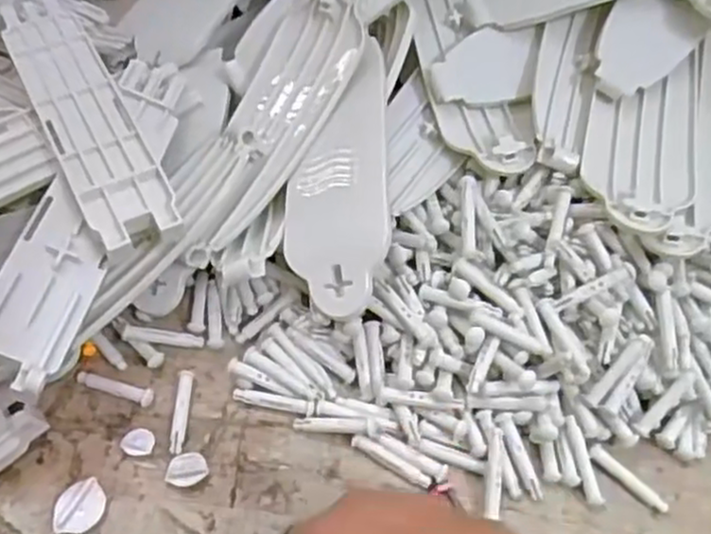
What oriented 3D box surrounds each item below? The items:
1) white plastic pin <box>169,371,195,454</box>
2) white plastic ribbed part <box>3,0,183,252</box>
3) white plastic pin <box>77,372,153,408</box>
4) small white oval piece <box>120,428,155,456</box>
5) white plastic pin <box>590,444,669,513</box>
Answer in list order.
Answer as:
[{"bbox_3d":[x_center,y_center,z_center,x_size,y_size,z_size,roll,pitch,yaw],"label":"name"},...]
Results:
[{"bbox_3d":[-0.082,0.068,0.351,0.007,0.008,0.040,1,58,2],"label":"white plastic pin"},{"bbox_3d":[-0.135,-0.080,0.364,0.039,0.012,0.183,-25,62,-14],"label":"white plastic ribbed part"},{"bbox_3d":[-0.116,0.058,0.358,0.039,0.008,0.008,15,59,10],"label":"white plastic pin"},{"bbox_3d":[-0.100,0.081,0.345,0.014,0.004,0.013,21,61,14],"label":"small white oval piece"},{"bbox_3d":[0.120,0.093,0.329,0.039,0.004,0.007,41,90,18],"label":"white plastic pin"}]

